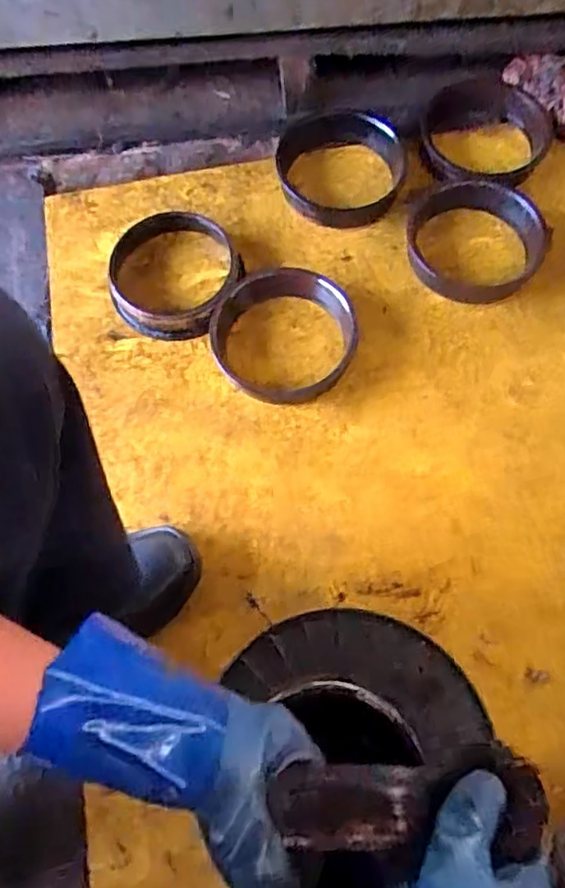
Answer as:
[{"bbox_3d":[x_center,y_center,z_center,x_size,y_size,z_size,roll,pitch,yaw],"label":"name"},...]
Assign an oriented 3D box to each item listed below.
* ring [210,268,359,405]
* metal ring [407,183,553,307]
[{"bbox_3d":[0.000,-0.135,0.754,0.169,0.050,0.168,-1,69,3],"label":"ring"},{"bbox_3d":[0.260,-0.270,0.820,0.188,0.038,0.170,-8,69,0],"label":"metal ring"}]

